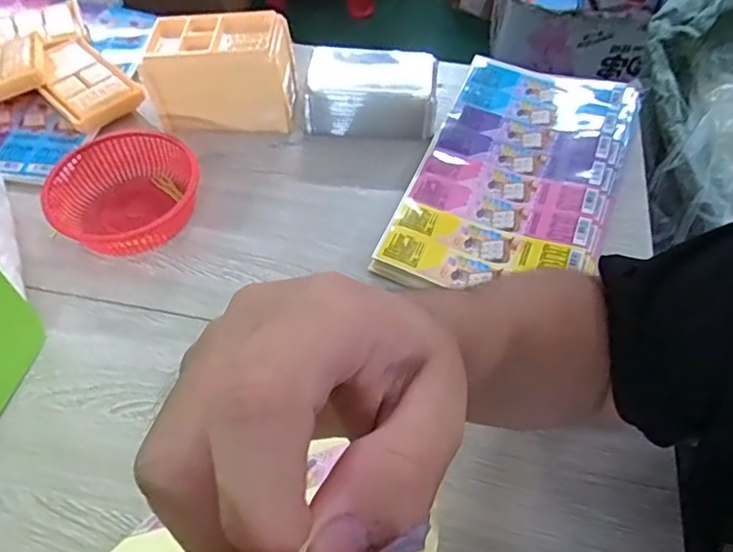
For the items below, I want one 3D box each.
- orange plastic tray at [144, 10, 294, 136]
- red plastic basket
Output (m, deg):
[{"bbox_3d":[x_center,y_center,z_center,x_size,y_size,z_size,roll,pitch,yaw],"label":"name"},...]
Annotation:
[{"bbox_3d":[-0.154,-0.222,0.623,0.156,0.090,0.090,2,55,2],"label":"orange plastic tray"},{"bbox_3d":[-0.237,-0.081,0.552,0.132,0.037,0.119,5,55,3],"label":"red plastic basket"}]

